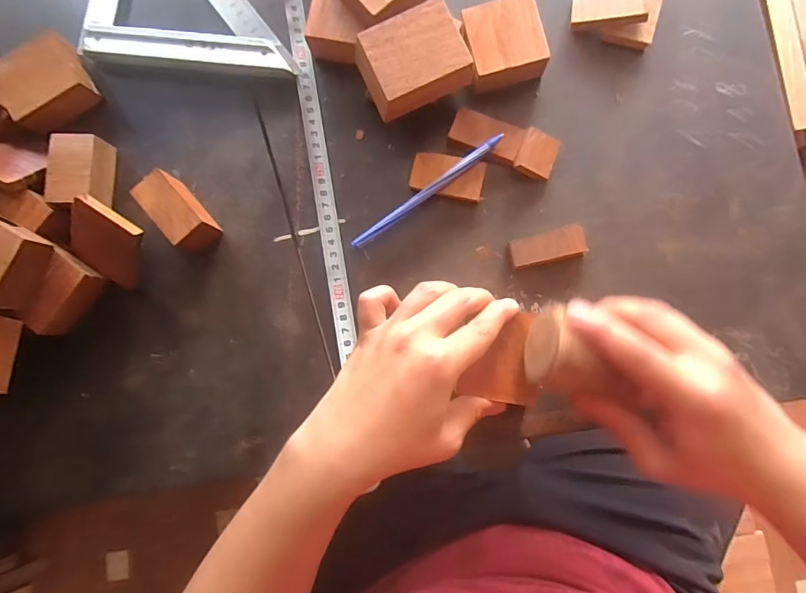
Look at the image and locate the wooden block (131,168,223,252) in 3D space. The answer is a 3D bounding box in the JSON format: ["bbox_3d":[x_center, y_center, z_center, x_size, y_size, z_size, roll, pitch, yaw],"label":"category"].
[{"bbox_3d":[-0.170,-0.064,0.356,0.028,0.036,0.060,-41,84,-1],"label":"wooden block"}]

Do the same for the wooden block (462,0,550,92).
[{"bbox_3d":[0.076,-0.192,0.354,0.054,0.026,0.056,-15,84,2],"label":"wooden block"}]

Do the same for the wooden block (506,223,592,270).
[{"bbox_3d":[0.107,-0.036,0.348,0.057,0.012,0.022,-15,84,2],"label":"wooden block"}]

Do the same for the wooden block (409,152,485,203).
[{"bbox_3d":[0.035,-0.093,0.359,0.055,0.008,0.032,12,85,5],"label":"wooden block"}]

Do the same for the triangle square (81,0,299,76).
[{"bbox_3d":[-0.167,-0.273,0.386,0.180,0.012,0.173,8,85,4],"label":"triangle square"}]

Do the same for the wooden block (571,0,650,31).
[{"bbox_3d":[0.157,-0.221,0.353,0.054,0.011,0.029,5,87,18],"label":"wooden block"}]

